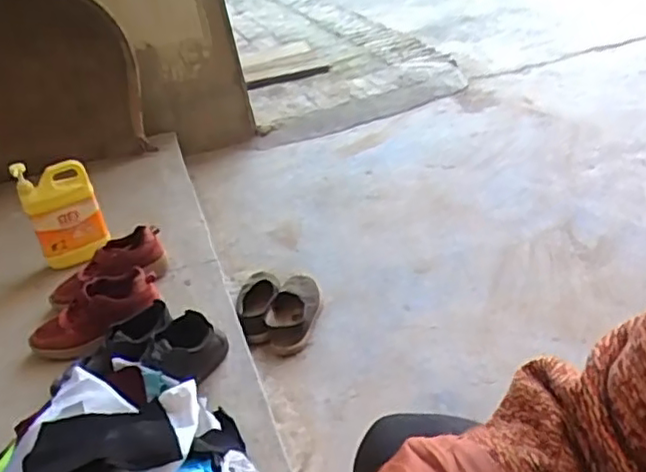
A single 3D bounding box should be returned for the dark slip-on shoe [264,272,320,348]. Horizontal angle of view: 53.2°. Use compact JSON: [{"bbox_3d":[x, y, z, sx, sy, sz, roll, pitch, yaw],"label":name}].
[{"bbox_3d":[-0.055,0.148,1.311,0.087,0.051,0.215,0,33,17],"label":"dark slip-on shoe"}]

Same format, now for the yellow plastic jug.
[{"bbox_3d":[-0.560,-0.052,1.398,0.144,0.212,0.073,-23,34,-23],"label":"yellow plastic jug"}]

